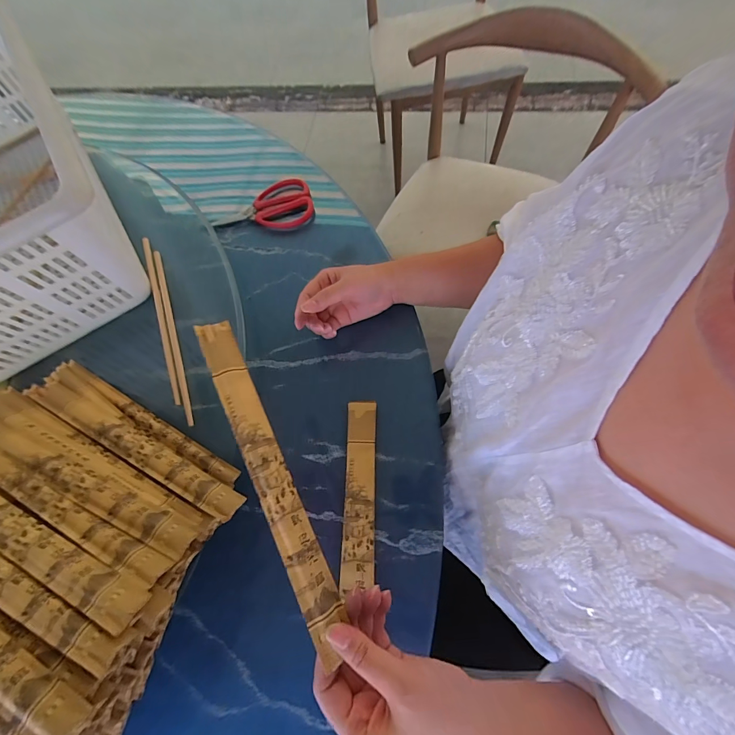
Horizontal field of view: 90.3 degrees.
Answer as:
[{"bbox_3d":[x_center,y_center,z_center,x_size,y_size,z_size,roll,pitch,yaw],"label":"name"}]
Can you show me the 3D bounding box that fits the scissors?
[{"bbox_3d":[-0.158,-0.239,0.547,0.149,0.012,0.088,-17,68,-1],"label":"scissors"}]

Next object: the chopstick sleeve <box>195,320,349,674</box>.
[{"bbox_3d":[-0.073,0.078,0.277,0.029,0.005,0.254,-17,76,-36],"label":"chopstick sleeve"}]

